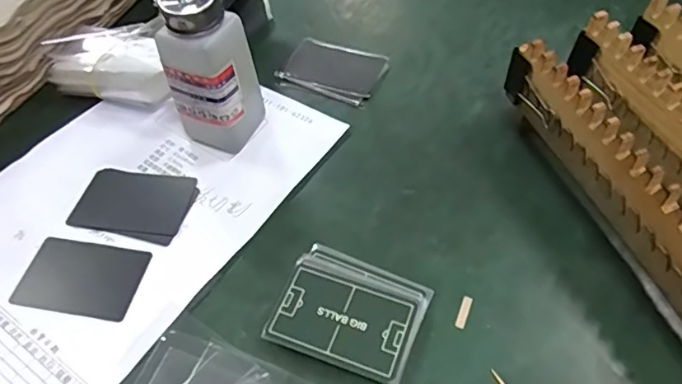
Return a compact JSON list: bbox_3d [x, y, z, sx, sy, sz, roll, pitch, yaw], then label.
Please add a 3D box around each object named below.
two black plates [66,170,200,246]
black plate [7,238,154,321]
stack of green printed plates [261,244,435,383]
[{"bbox_3d":[-0.160,0.007,0.408,0.090,0.004,0.061,10,54,12],"label":"two black plates"},{"bbox_3d":[-0.182,0.060,0.371,0.085,0.004,0.054,7,54,9],"label":"black plate"},{"bbox_3d":[0.006,0.075,0.337,0.089,0.012,0.073,17,56,16],"label":"stack of green printed plates"}]

